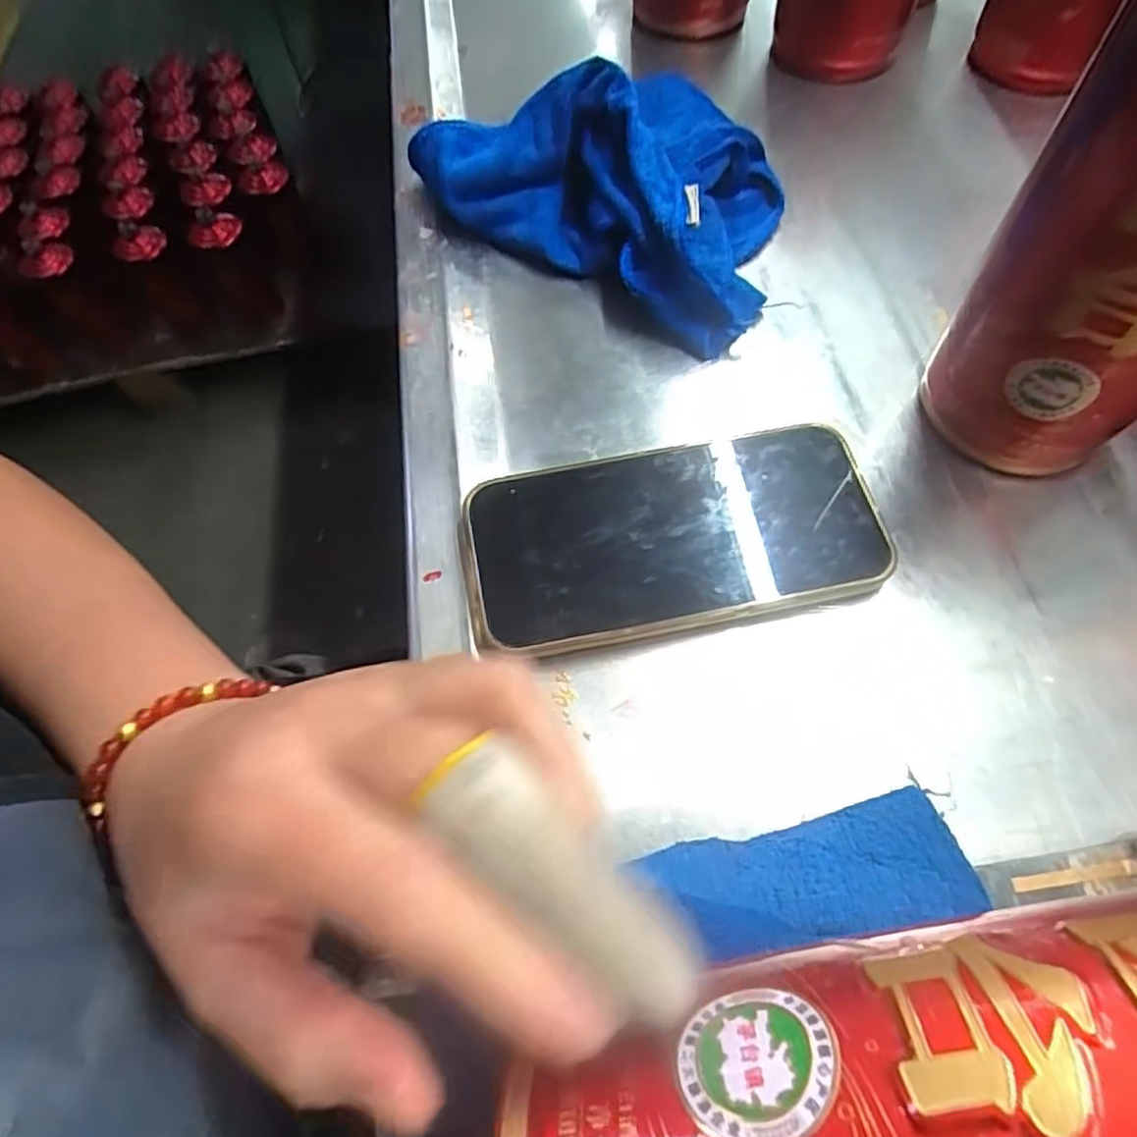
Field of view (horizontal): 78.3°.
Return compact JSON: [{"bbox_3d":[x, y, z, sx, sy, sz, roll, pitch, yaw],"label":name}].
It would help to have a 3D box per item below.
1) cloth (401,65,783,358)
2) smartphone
[{"bbox_3d":[0.027,-0.211,0.358,0.198,0.065,0.141,31,68,18],"label":"cloth"},{"bbox_3d":[0.040,-0.013,0.275,0.160,0.010,0.079,-10,62,-2],"label":"smartphone"}]

